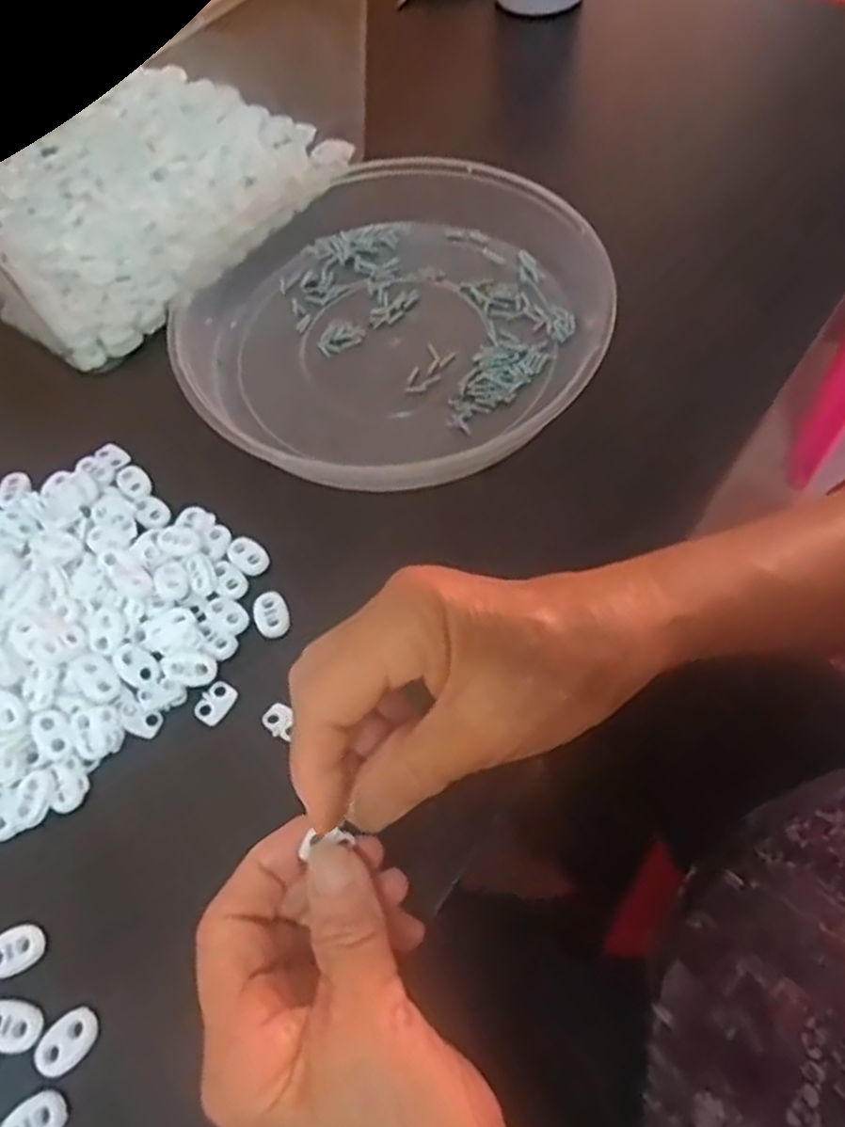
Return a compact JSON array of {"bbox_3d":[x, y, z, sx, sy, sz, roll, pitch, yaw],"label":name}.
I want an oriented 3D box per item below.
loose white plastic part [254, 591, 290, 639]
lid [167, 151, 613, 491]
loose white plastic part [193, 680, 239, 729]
[{"bbox_3d":[-0.070,0.023,0.346,0.014,0.004,0.022,-19,61,-7],"label":"loose white plastic part"},{"bbox_3d":[-0.024,-0.148,0.425,0.227,0.043,0.242,-2,60,3],"label":"lid"},{"bbox_3d":[-0.091,0.061,0.329,0.014,0.004,0.020,27,65,18],"label":"loose white plastic part"}]

